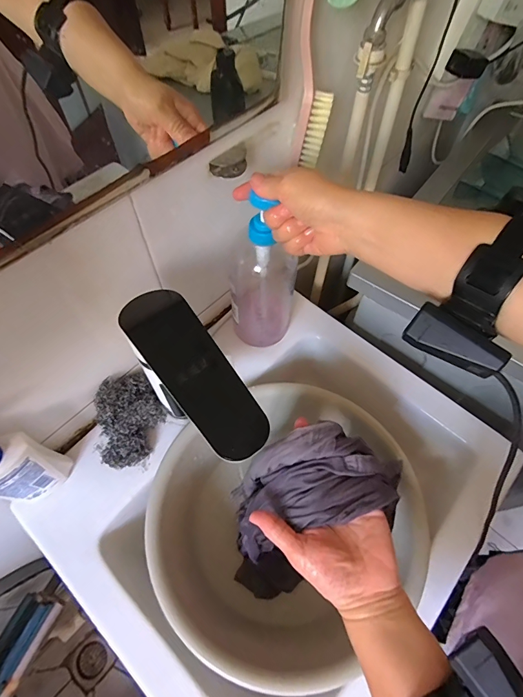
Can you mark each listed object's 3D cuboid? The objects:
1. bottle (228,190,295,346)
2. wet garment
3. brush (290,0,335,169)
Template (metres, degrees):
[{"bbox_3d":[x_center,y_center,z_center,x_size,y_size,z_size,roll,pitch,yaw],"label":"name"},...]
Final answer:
[{"bbox_3d":[-0.006,-0.096,0.488,0.082,0.248,0.075,-20,64,-8],"label":"bottle"},{"bbox_3d":[0.043,0.144,0.372,0.168,0.071,0.108,-25,64,-14],"label":"wet garment"},{"bbox_3d":[0.055,-0.281,0.373,0.041,0.208,0.024,9,61,4],"label":"brush"}]

